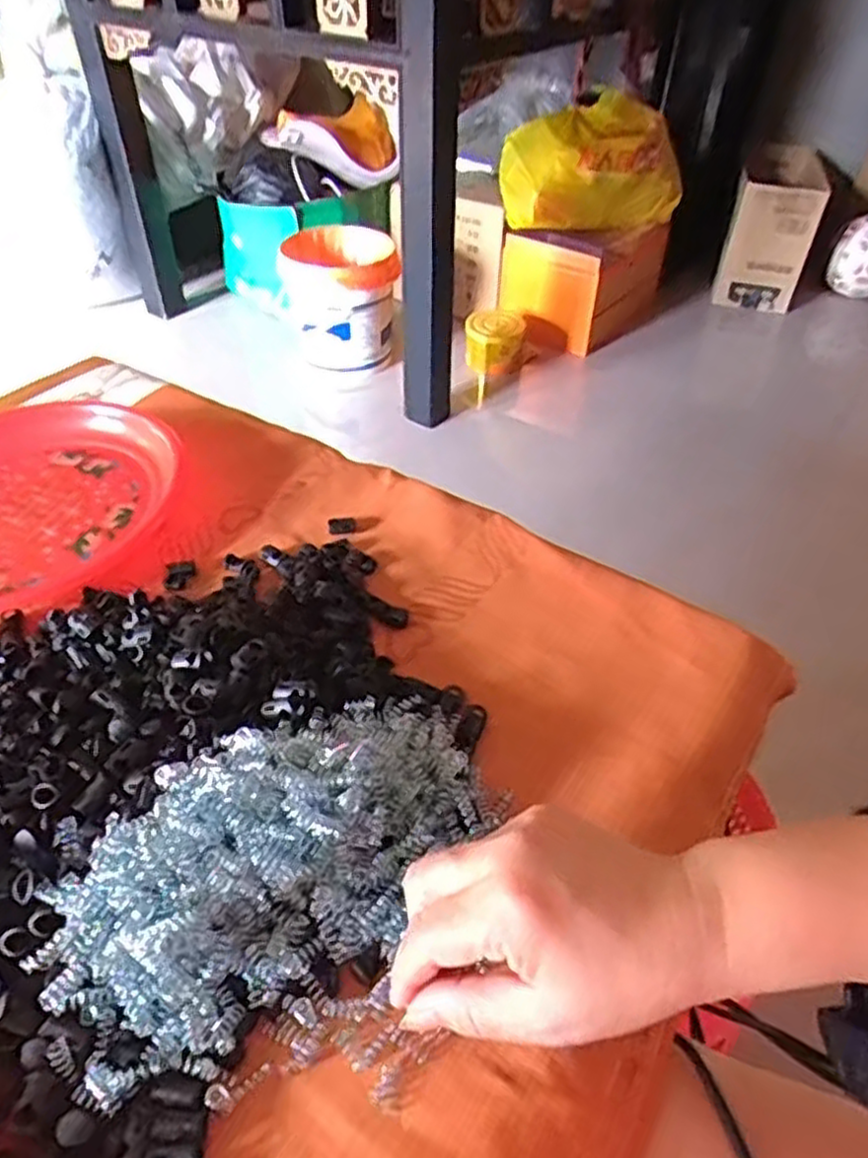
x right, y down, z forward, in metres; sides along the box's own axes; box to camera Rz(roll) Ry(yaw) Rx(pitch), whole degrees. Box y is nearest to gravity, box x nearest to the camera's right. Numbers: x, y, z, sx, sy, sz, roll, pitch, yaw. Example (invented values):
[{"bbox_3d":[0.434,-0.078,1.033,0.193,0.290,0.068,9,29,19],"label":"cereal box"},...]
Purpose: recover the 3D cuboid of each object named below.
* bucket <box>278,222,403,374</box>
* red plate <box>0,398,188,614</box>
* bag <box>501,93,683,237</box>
[{"bbox_3d":[-0.213,-0.640,1.719,0.256,0.288,0.233,1,43,-1],"label":"bucket"},{"bbox_3d":[-0.303,-0.061,0.536,0.189,0.037,0.211,17,43,17],"label":"red plate"},{"bbox_3d":[0.343,-0.929,1.670,0.348,0.240,0.248,-18,47,-20],"label":"bag"}]

